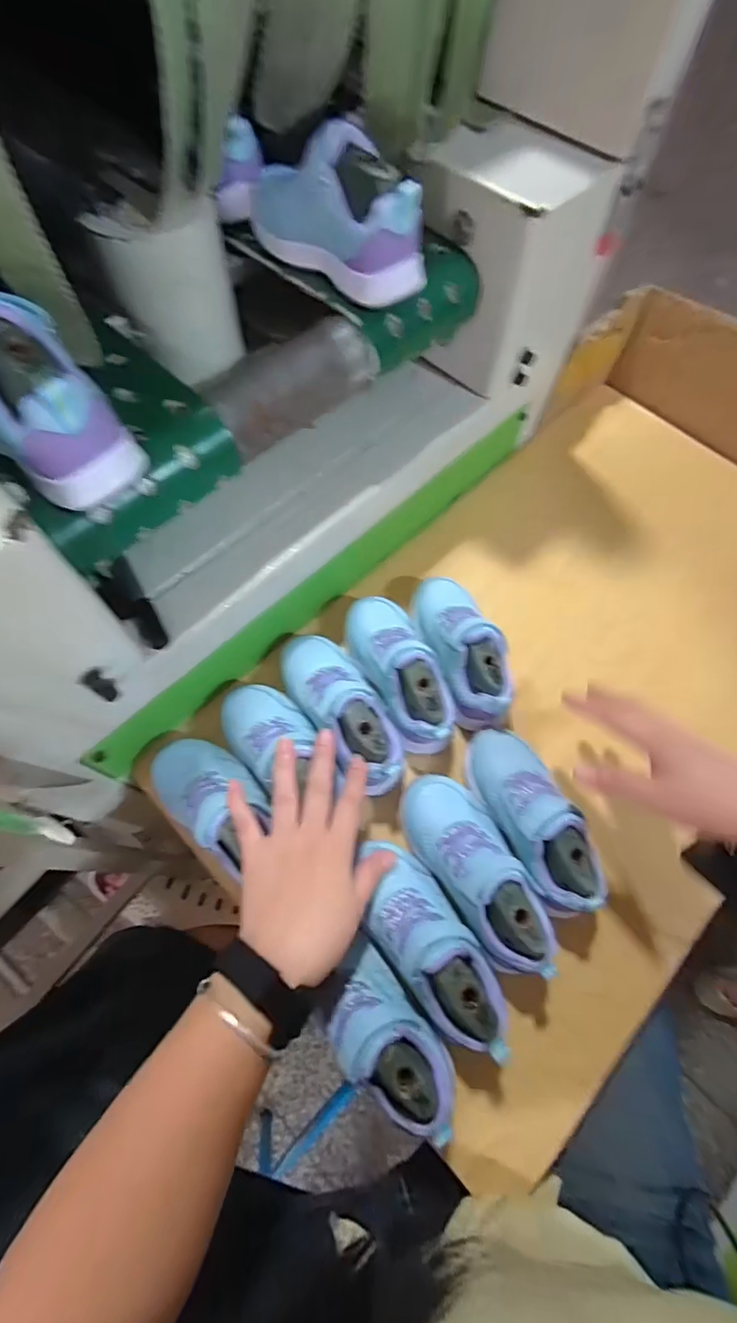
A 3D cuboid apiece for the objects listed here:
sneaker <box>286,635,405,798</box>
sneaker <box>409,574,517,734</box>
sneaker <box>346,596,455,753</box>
[{"bbox_3d":[-0.025,0.039,0.477,0.067,0.068,0.172,-32,72,-14],"label":"sneaker"},{"bbox_3d":[0.095,-0.018,0.518,0.064,0.089,0.173,-15,55,-8],"label":"sneaker"},{"bbox_3d":[0.032,0.004,0.494,0.071,0.067,0.173,-22,69,-11],"label":"sneaker"}]

